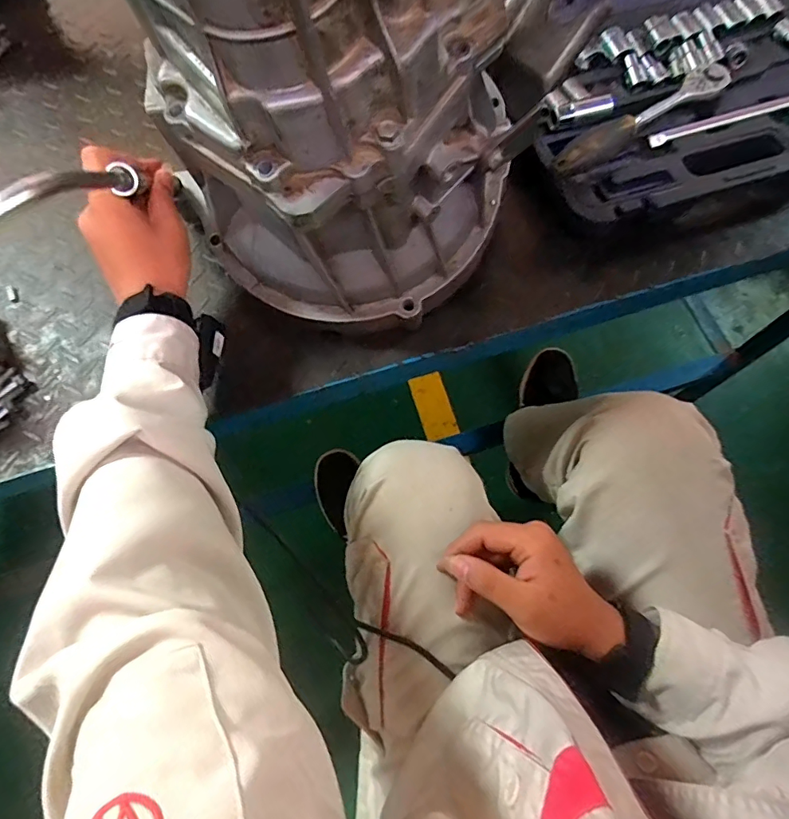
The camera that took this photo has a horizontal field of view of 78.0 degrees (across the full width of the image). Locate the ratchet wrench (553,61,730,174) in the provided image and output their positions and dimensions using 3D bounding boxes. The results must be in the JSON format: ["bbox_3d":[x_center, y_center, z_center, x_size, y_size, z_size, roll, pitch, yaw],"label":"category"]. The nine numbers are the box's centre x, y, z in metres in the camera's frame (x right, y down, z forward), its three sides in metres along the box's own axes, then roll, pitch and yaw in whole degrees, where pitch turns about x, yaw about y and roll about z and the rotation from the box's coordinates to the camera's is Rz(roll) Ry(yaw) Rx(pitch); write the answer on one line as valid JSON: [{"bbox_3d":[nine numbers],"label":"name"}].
[{"bbox_3d":[0.270,-0.309,0.515,0.227,0.032,0.044,-34,74,-12],"label":"ratchet wrench"}]

